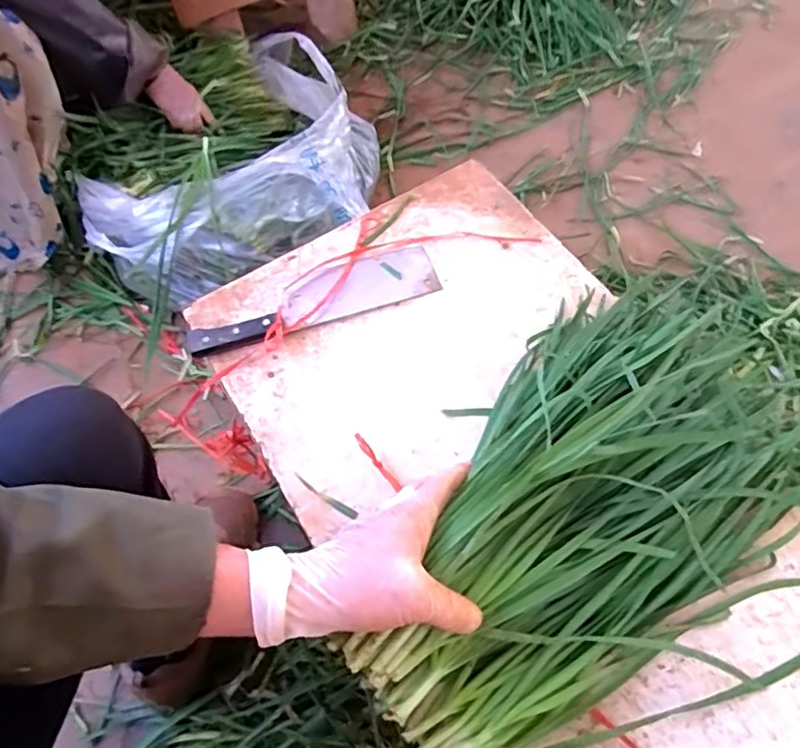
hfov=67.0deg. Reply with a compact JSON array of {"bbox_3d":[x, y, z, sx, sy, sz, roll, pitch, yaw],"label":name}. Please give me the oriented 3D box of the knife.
[{"bbox_3d":[-0.094,-0.082,0.654,0.270,0.019,0.069,-20,64,-7],"label":"knife"}]

